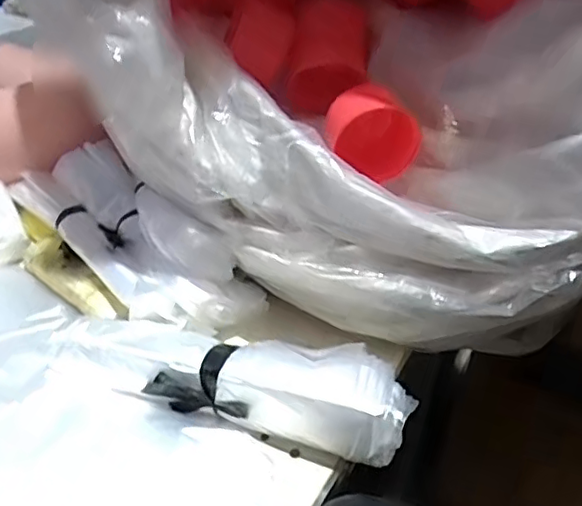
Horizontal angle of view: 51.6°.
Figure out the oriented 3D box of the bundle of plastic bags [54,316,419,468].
[{"bbox_3d":[-0.057,0.103,0.549,0.328,0.055,0.095,11,39,12],"label":"bundle of plastic bags"}]

